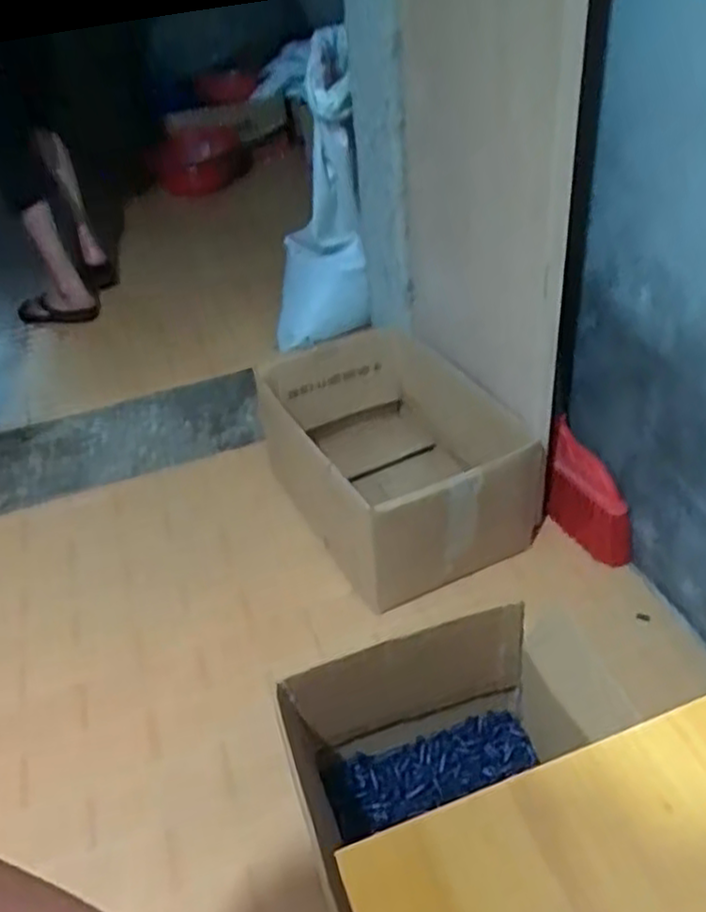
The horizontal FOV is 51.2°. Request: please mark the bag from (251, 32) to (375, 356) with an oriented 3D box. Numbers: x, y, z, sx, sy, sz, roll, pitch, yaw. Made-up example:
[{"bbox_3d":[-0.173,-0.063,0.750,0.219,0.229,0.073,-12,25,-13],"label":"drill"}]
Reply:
[{"bbox_3d":[-0.089,-0.501,1.528,0.209,0.616,0.142,-8,39,-2],"label":"bag"}]

